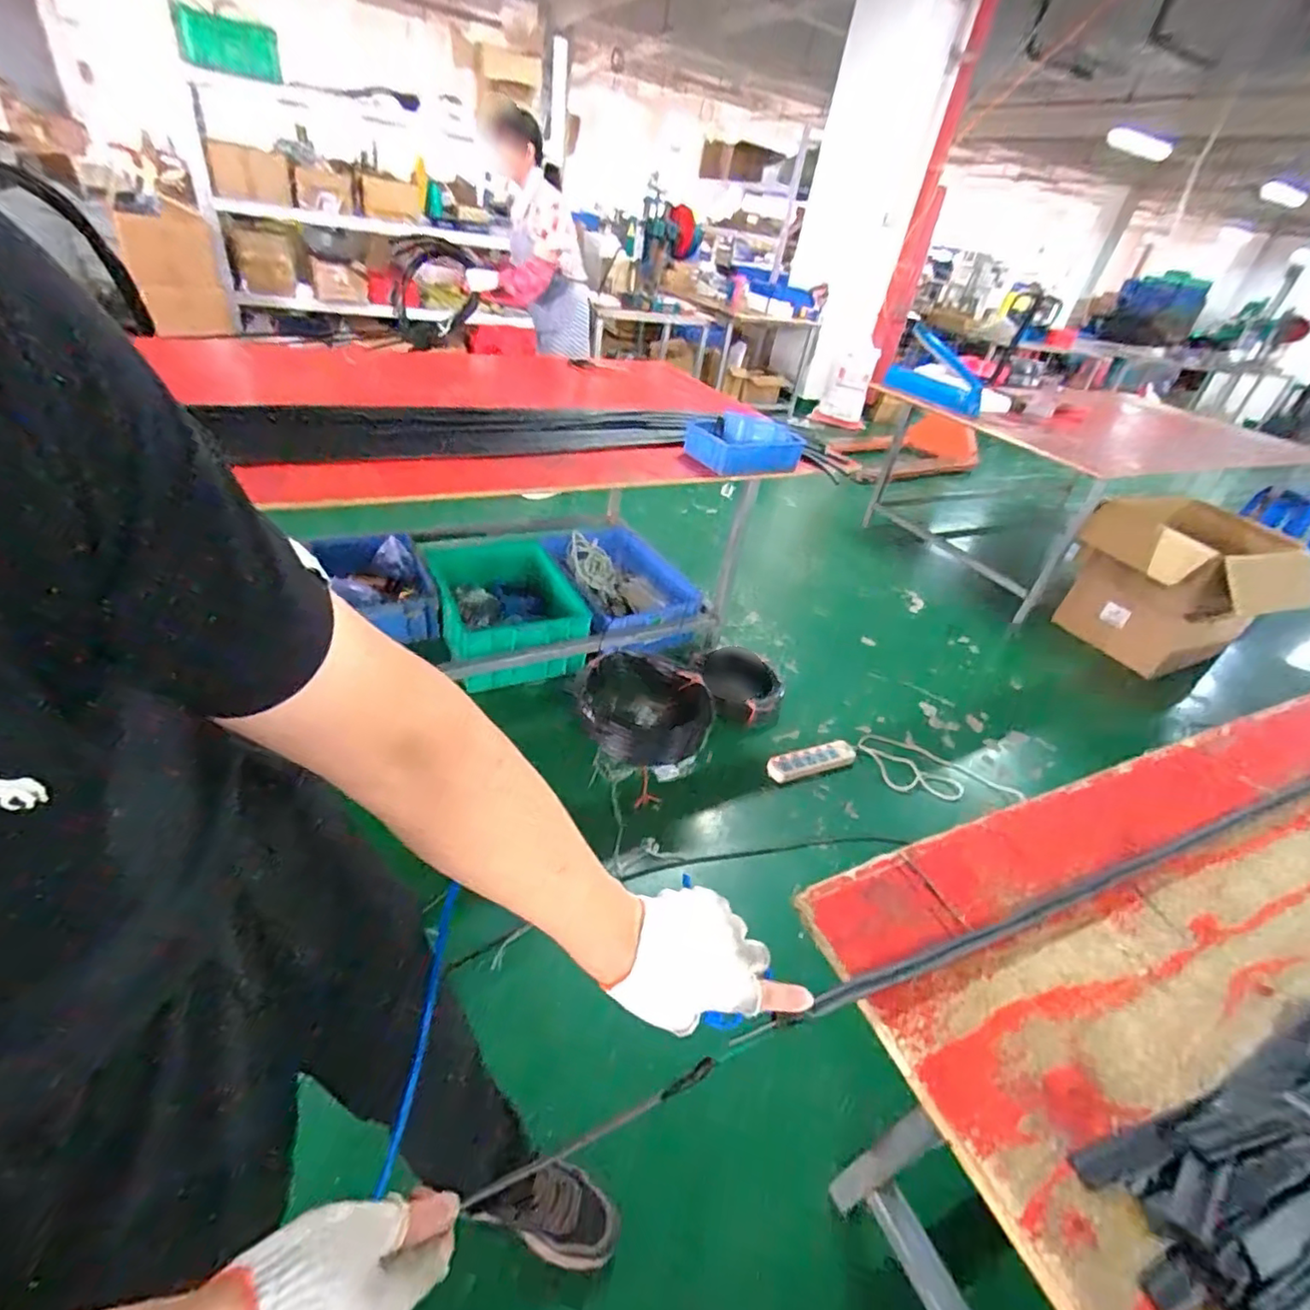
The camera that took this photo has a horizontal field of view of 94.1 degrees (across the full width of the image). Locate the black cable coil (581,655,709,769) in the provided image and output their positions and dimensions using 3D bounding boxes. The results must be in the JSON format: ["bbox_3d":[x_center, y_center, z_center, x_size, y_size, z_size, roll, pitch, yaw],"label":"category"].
[{"bbox_3d":[-0.037,0.172,1.898,0.409,0.111,0.369,16,37,11],"label":"black cable coil"}]

